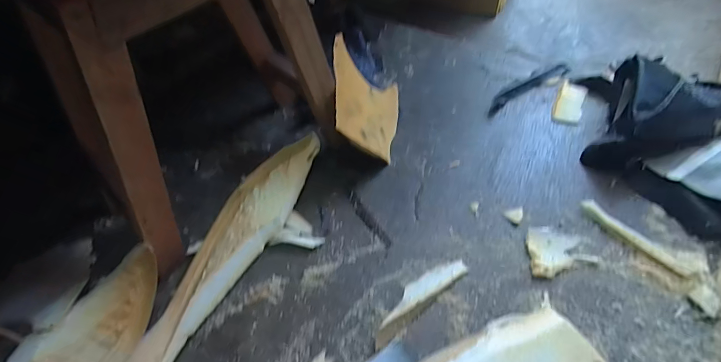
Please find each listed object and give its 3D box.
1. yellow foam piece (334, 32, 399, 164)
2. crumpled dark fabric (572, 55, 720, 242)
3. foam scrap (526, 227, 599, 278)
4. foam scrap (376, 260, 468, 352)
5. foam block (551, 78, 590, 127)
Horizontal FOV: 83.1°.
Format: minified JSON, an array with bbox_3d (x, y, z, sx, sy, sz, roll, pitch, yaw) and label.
[{"bbox_3d":[0.017,-0.156,0.842,0.024,0.207,0.238,-20,52,34],"label":"yellow foam piece"},{"bbox_3d":[0.574,-0.105,0.773,0.319,0.132,0.355,23,56,23],"label":"crumpled dark fabric"},{"bbox_3d":[0.327,0.113,0.688,0.107,0.009,0.089,-13,50,-6],"label":"foam scrap"},{"bbox_3d":[0.091,0.184,0.646,0.193,0.013,0.044,-34,55,-22],"label":"foam scrap"},{"bbox_3d":[0.475,-0.178,0.922,0.055,0.011,0.140,19,54,20],"label":"foam block"}]

